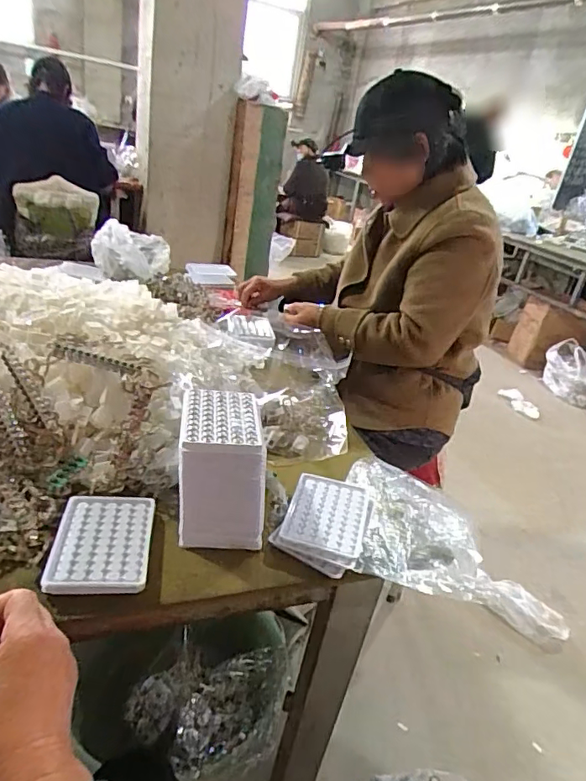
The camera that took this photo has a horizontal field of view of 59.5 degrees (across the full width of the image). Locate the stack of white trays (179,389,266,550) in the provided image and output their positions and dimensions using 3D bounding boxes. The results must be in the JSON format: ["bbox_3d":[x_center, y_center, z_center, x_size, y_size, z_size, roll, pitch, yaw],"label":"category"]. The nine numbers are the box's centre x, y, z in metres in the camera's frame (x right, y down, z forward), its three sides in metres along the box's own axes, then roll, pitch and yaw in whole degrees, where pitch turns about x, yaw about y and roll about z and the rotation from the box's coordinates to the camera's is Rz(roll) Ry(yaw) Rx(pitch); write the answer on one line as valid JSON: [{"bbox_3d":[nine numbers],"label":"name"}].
[{"bbox_3d":[-0.087,0.082,0.604,0.099,0.141,0.141,5,28,-12],"label":"stack of white trays"}]

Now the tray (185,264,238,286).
[{"bbox_3d":[-0.236,-0.335,1.469,0.137,0.019,0.114,0,45,-6],"label":"tray"}]

